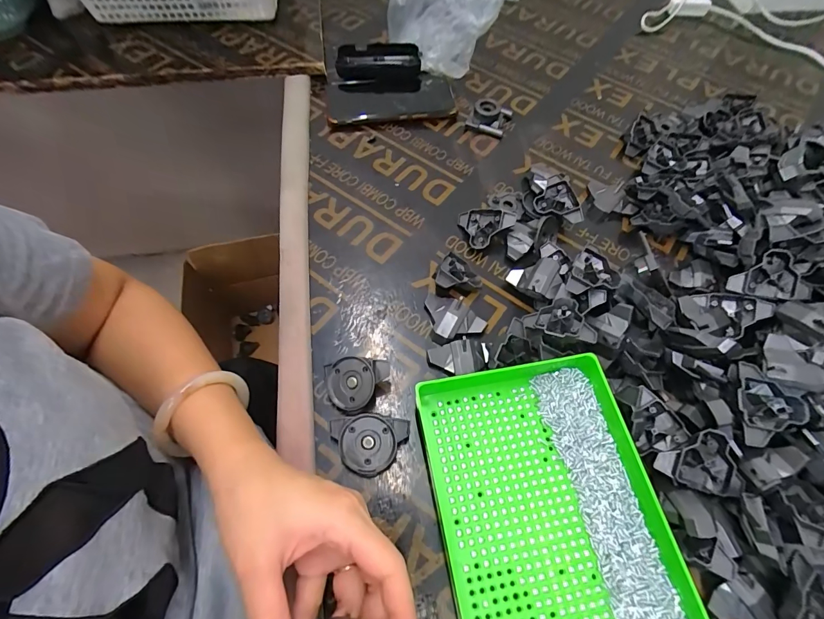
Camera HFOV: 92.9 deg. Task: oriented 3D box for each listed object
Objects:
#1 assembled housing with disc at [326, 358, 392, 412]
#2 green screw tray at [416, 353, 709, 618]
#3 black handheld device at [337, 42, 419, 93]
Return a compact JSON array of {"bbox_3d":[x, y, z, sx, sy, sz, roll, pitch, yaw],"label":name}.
[{"bbox_3d":[-0.045,0.059,0.321,0.055,0.016,0.040,-18,80,10],"label":"assembled housing with disc"},{"bbox_3d":[0.101,0.161,0.262,0.150,0.029,0.249,-8,63,-7],"label":"green screw tray"},{"bbox_3d":[-0.046,-0.337,0.548,0.115,0.033,0.061,1,63,-2],"label":"black handheld device"}]

